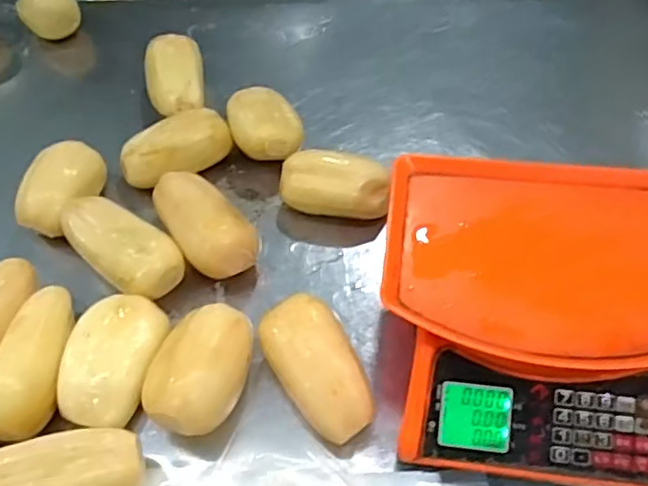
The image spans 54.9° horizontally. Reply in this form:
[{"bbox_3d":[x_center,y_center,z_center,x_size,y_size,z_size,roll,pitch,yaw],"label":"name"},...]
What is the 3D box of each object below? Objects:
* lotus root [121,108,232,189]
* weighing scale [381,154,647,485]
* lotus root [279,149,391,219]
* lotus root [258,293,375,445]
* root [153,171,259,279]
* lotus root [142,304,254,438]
[{"bbox_3d":[-0.189,-0.117,0.797,0.142,0.057,0.090,-15,52,-9],"label":"lotus root"},{"bbox_3d":[0.201,0.062,0.578,0.280,0.121,0.278,5,52,7],"label":"weighing scale"},{"bbox_3d":[0.012,-0.064,0.737,0.127,0.059,0.063,4,51,9],"label":"lotus root"},{"bbox_3d":[-0.006,0.118,0.586,0.077,0.067,0.140,-25,53,-15],"label":"lotus root"},{"bbox_3d":[-0.135,-0.022,0.706,0.079,0.066,0.158,-28,55,-18],"label":"root"},{"bbox_3d":[-0.116,0.124,0.596,0.083,0.066,0.127,19,55,17],"label":"lotus root"}]

